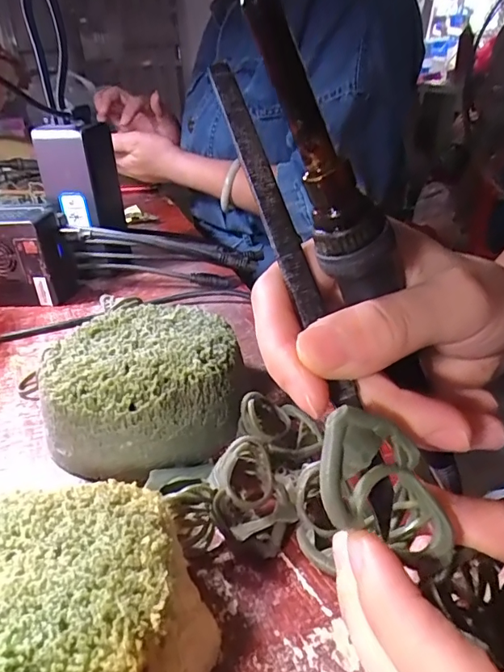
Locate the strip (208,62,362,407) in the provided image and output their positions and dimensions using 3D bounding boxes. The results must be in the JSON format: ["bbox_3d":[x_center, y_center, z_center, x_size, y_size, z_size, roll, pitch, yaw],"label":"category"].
[{"bbox_3d":[0.008,-0.039,0.157,0.009,0.004,0.129,-14,72,-15],"label":"strip"}]

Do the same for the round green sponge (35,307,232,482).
[{"bbox_3d":[-0.058,0.024,0.260,0.096,0.044,0.096,-2,30,1],"label":"round green sponge"}]

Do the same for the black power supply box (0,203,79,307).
[{"bbox_3d":[-0.194,-0.067,0.408,0.075,0.078,0.055,-2,30,0],"label":"black power supply box"}]

